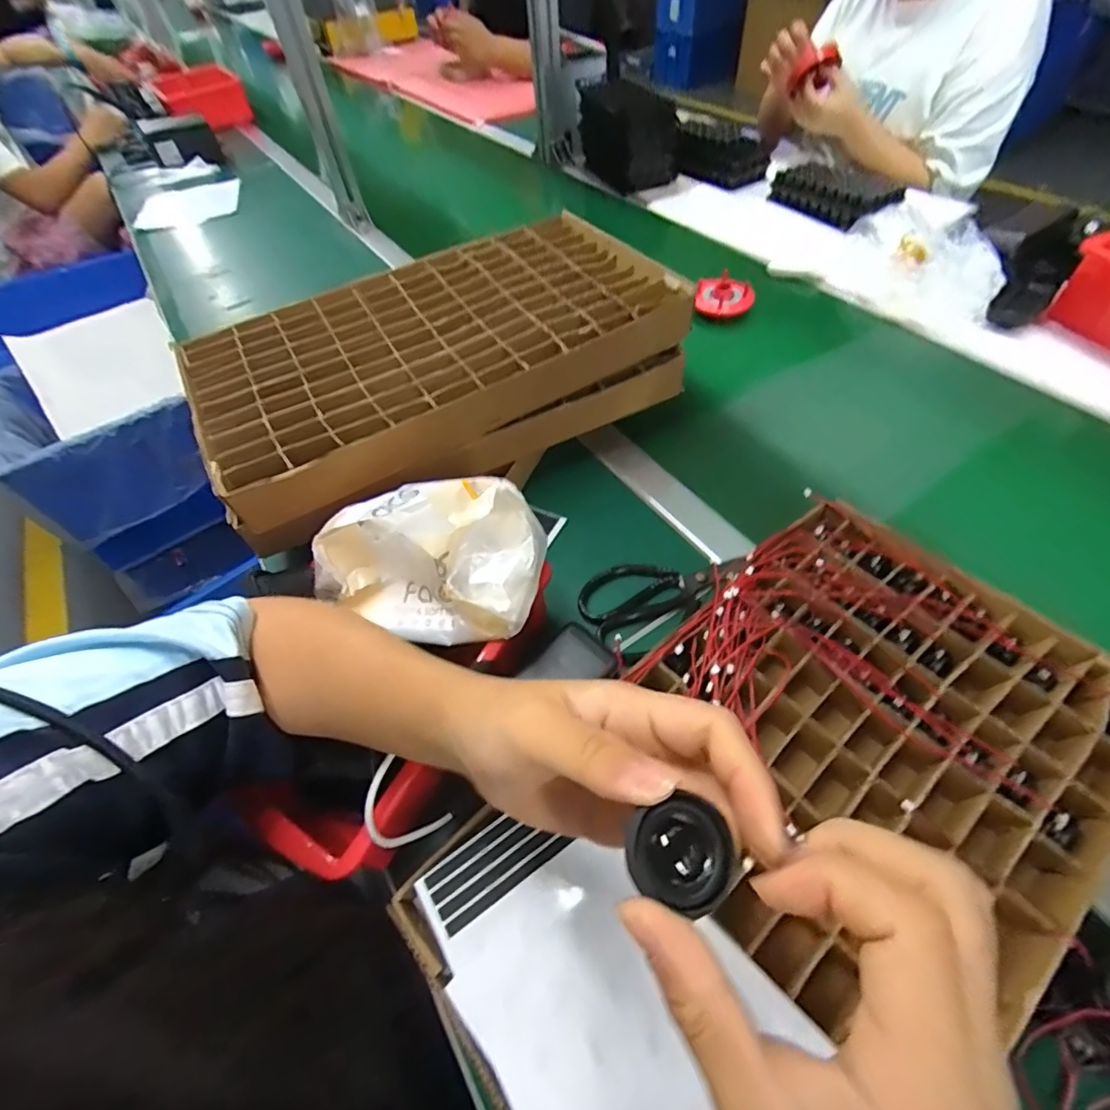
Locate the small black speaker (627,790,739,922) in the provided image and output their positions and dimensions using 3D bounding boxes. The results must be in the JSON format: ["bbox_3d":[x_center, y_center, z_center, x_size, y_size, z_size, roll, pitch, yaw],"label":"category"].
[{"bbox_3d":[0.036,0.084,0.148,0.030,0.012,0.026,-26,55,-14],"label":"small black speaker"}]

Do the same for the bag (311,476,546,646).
[{"bbox_3d":[-0.095,0.001,0.374,0.168,0.092,0.082,6,54,10],"label":"bag"}]

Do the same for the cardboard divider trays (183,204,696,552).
[{"bbox_3d":[-0.107,-0.193,0.526,0.447,0.089,0.250,-27,55,-14],"label":"cardboard divider trays"}]

